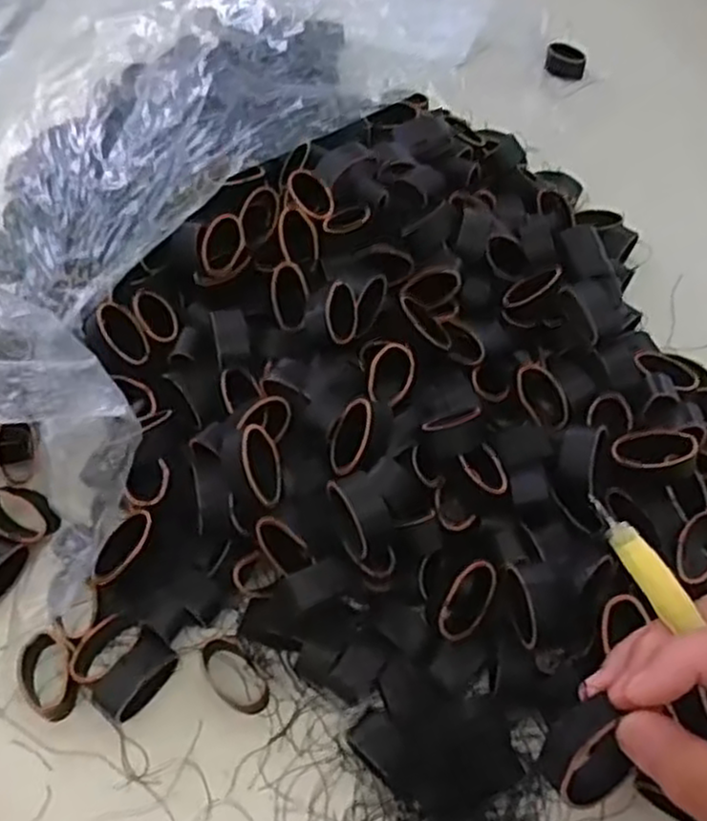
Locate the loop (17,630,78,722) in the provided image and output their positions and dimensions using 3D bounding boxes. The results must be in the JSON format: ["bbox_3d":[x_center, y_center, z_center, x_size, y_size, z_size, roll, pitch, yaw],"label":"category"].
[{"bbox_3d":[-0.149,0.130,0.370,0.025,0.019,0.039,-18,57,-13],"label":"loop"}]

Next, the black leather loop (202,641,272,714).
[{"bbox_3d":[-0.057,0.128,0.365,0.021,0.015,0.037,-34,62,-22],"label":"black leather loop"}]

